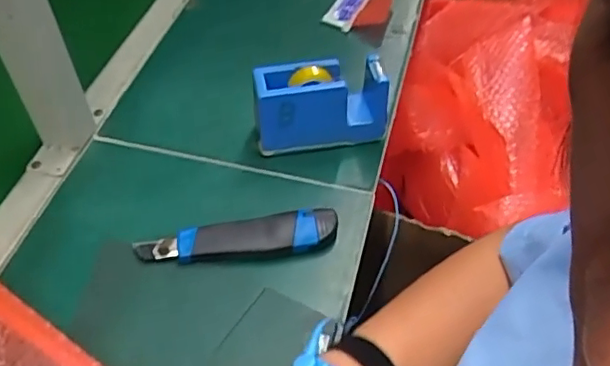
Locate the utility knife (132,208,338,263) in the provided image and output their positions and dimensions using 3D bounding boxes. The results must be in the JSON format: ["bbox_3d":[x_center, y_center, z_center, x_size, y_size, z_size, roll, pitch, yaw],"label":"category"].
[{"bbox_3d":[-0.059,0.050,0.534,0.176,0.023,0.039,-4,49,-4],"label":"utility knife"}]

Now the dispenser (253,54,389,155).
[{"bbox_3d":[0.016,-0.074,0.600,0.131,0.087,0.050,-8,50,-7],"label":"dispenser"}]

